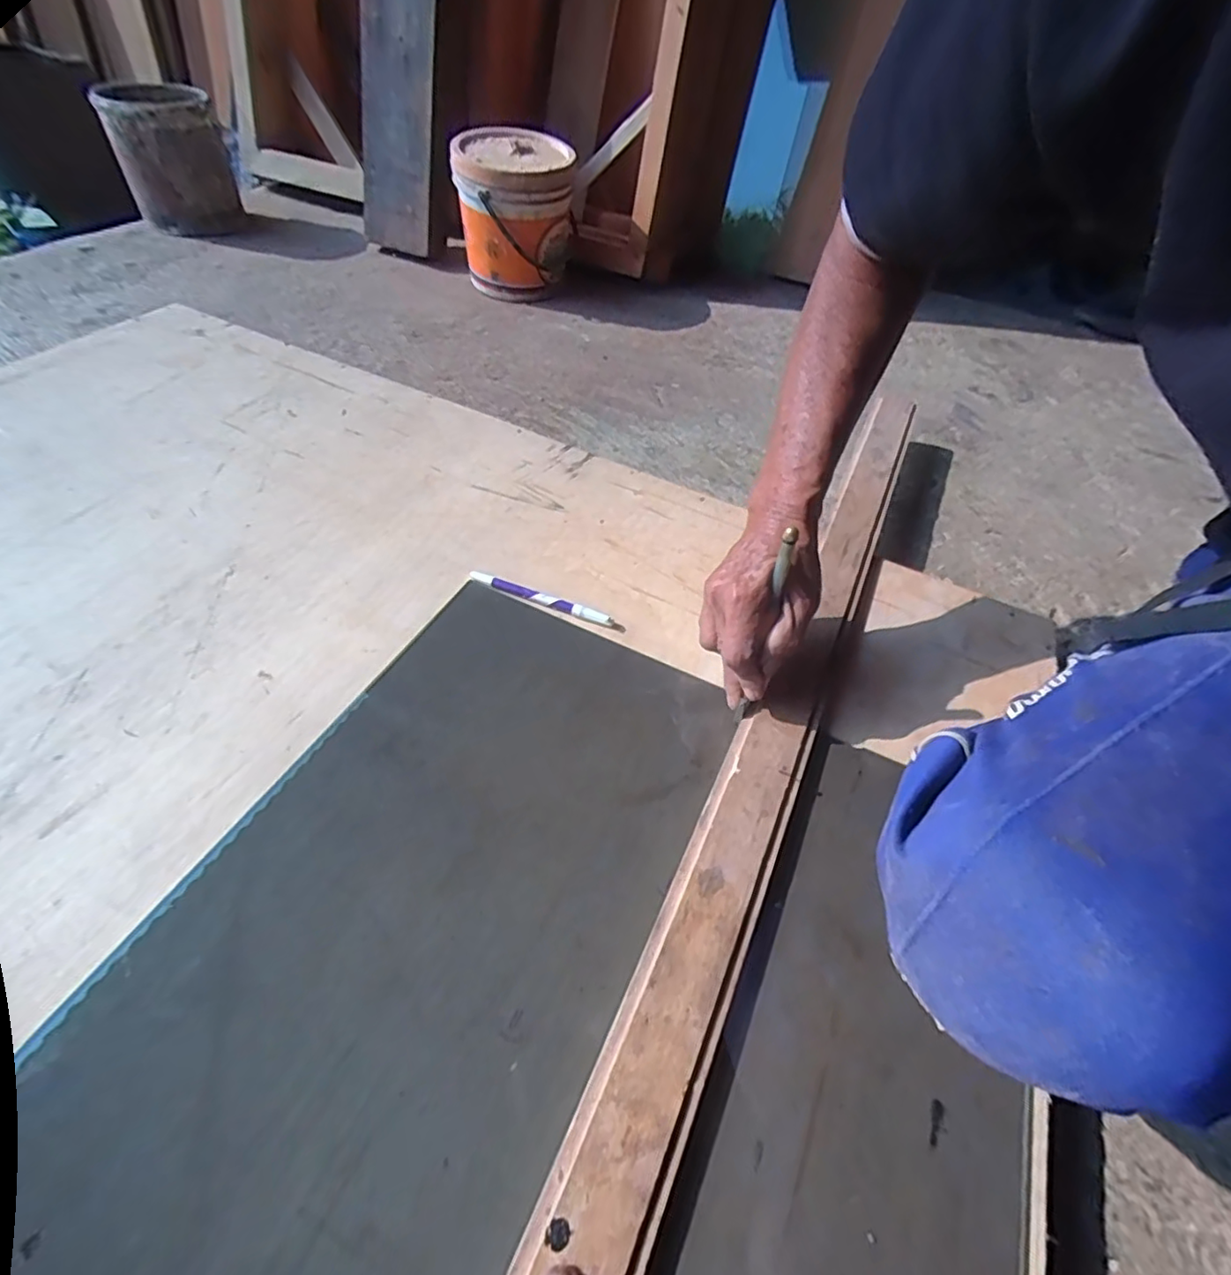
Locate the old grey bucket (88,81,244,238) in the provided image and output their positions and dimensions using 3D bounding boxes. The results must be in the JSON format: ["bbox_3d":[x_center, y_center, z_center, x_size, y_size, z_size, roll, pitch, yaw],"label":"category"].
[{"bbox_3d":[-0.764,-0.824,1.034,0.174,0.209,0.165,-23,57,-23],"label":"old grey bucket"}]

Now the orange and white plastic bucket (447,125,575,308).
[{"bbox_3d":[-0.170,-0.723,1.034,0.191,0.206,0.194,3,51,-4],"label":"orange and white plastic bucket"}]

